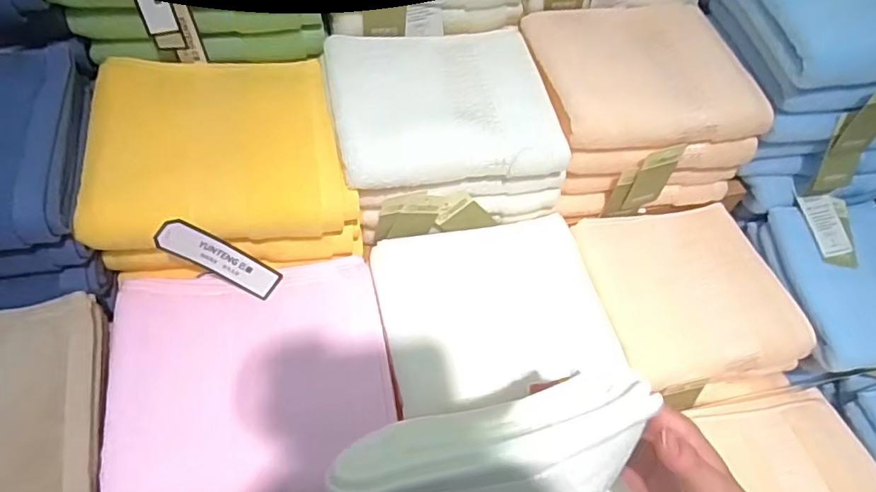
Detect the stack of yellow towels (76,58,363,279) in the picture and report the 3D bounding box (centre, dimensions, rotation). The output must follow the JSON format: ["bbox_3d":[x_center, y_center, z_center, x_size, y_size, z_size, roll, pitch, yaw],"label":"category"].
[{"bbox_3d":[-0.175,-0.073,0.459,0.186,0.073,0.177,-10,58,-10],"label":"stack of yellow towels"}]

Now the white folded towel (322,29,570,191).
[{"bbox_3d":[0.005,-0.122,0.467,0.182,0.032,0.146,-8,58,-9],"label":"white folded towel"}]

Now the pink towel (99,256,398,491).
[{"bbox_3d":[-0.132,0.097,0.401,0.190,0.026,0.181,-7,57,-9],"label":"pink towel"}]

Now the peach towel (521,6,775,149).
[{"bbox_3d":[0.186,-0.163,0.503,0.187,0.030,0.163,-5,57,-8],"label":"peach towel"}]

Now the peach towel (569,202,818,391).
[{"bbox_3d":[0.231,0.037,0.503,0.185,0.030,0.160,-8,58,-9],"label":"peach towel"}]

